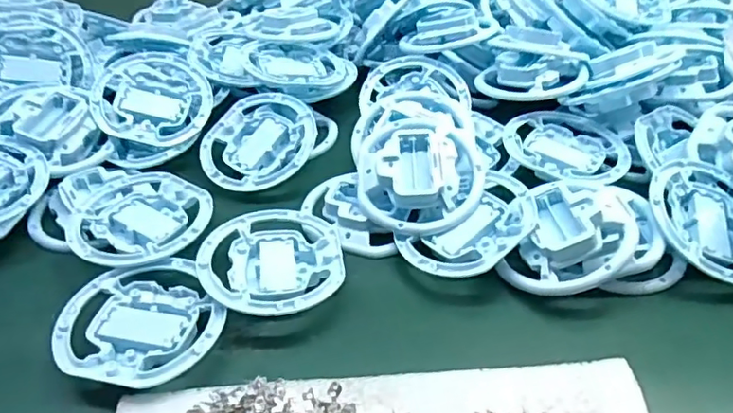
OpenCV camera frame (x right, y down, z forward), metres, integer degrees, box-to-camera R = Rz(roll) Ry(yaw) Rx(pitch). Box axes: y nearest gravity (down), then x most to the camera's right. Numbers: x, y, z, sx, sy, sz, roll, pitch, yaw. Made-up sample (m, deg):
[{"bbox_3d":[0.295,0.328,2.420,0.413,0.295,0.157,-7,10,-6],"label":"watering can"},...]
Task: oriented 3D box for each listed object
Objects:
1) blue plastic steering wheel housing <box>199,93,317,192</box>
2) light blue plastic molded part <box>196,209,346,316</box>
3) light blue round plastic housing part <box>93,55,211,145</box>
[{"bbox_3d":[-0.097,-0.059,0.523,0.103,0.028,0.104,-23,55,-9],"label":"blue plastic steering wheel housing"},{"bbox_3d":[-0.067,0.039,0.412,0.100,0.024,0.103,-1,41,1],"label":"light blue plastic molded part"},{"bbox_3d":[-0.201,-0.102,0.542,0.102,0.013,0.103,5,63,-9],"label":"light blue round plastic housing part"}]

